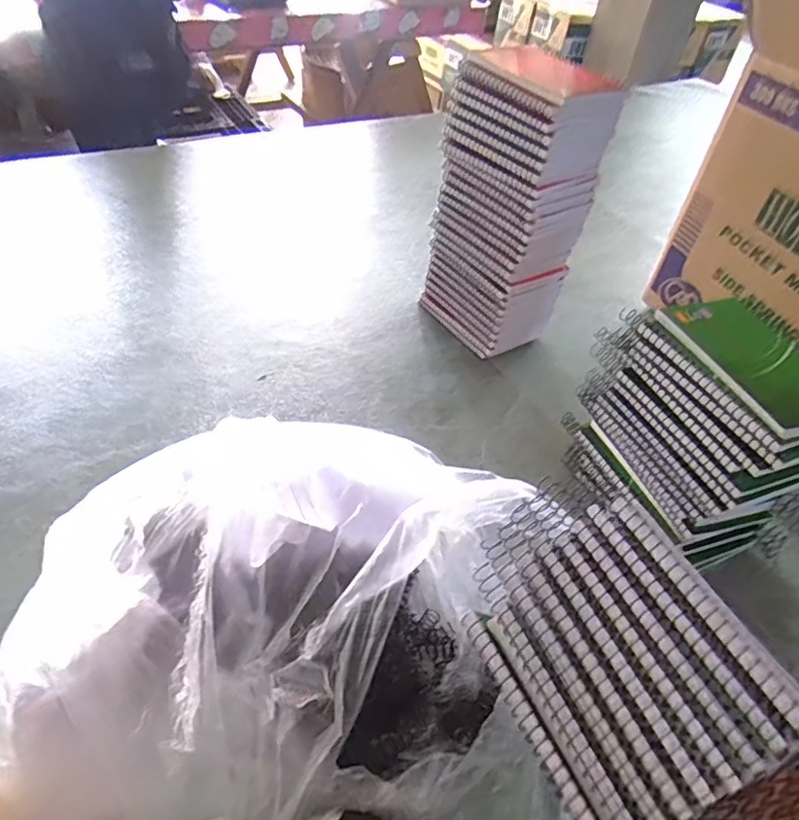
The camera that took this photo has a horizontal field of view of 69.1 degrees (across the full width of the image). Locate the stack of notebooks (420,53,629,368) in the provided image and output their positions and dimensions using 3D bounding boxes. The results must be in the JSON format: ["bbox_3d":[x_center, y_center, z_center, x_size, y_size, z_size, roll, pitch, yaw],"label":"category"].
[{"bbox_3d":[0.112,-0.196,0.607,0.096,0.288,0.132,-23,51,-26],"label":"stack of notebooks"}]

